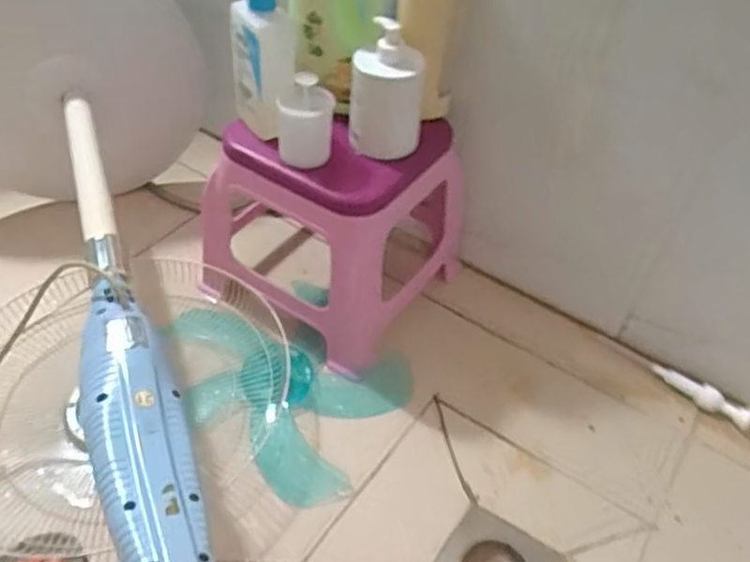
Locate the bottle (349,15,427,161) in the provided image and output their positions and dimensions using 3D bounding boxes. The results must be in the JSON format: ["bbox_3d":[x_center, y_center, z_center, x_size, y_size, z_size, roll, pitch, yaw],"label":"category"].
[{"bbox_3d":[0.012,-0.214,0.778,0.074,0.151,0.066,-12,48,-16],"label":"bottle"}]

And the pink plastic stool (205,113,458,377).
[{"bbox_3d":[-0.055,-0.090,0.920,0.277,0.268,0.264,27,50,19],"label":"pink plastic stool"}]

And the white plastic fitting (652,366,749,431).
[{"bbox_3d":[0.441,0.154,0.907,0.135,0.019,0.029,28,50,20],"label":"white plastic fitting"}]

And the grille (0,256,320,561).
[{"bbox_3d":[-0.312,0.145,0.818,0.421,0.055,0.426,3,46,-3],"label":"grille"}]

